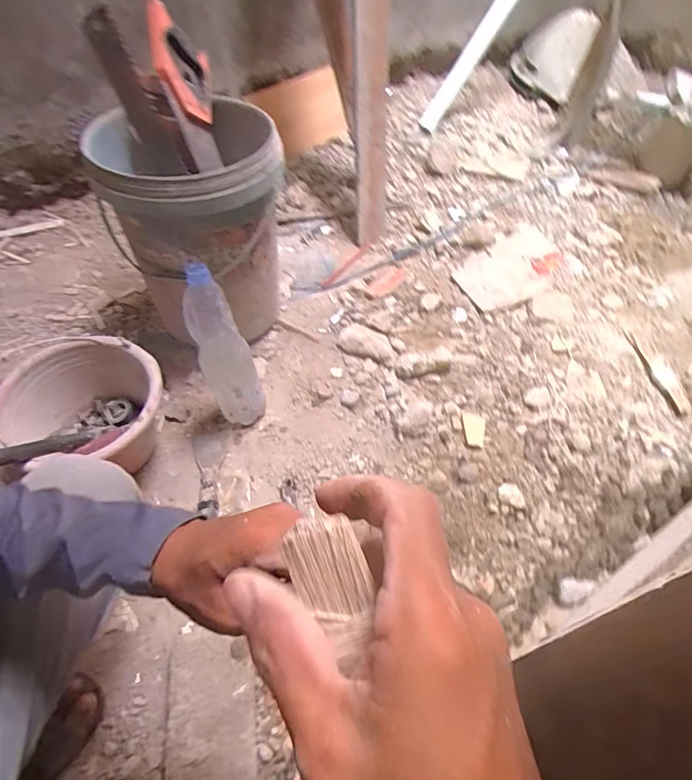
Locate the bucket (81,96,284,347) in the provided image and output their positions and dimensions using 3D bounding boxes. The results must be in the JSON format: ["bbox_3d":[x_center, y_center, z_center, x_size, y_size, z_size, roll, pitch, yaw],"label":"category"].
[{"bbox_3d":[-0.265,-0.304,0.904,0.272,0.353,0.296,0,52,1],"label":"bucket"}]

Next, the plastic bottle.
[{"bbox_3d":[-0.199,-0.055,0.781,0.083,0.324,0.072,-16,54,-11],"label":"plastic bottle"}]

